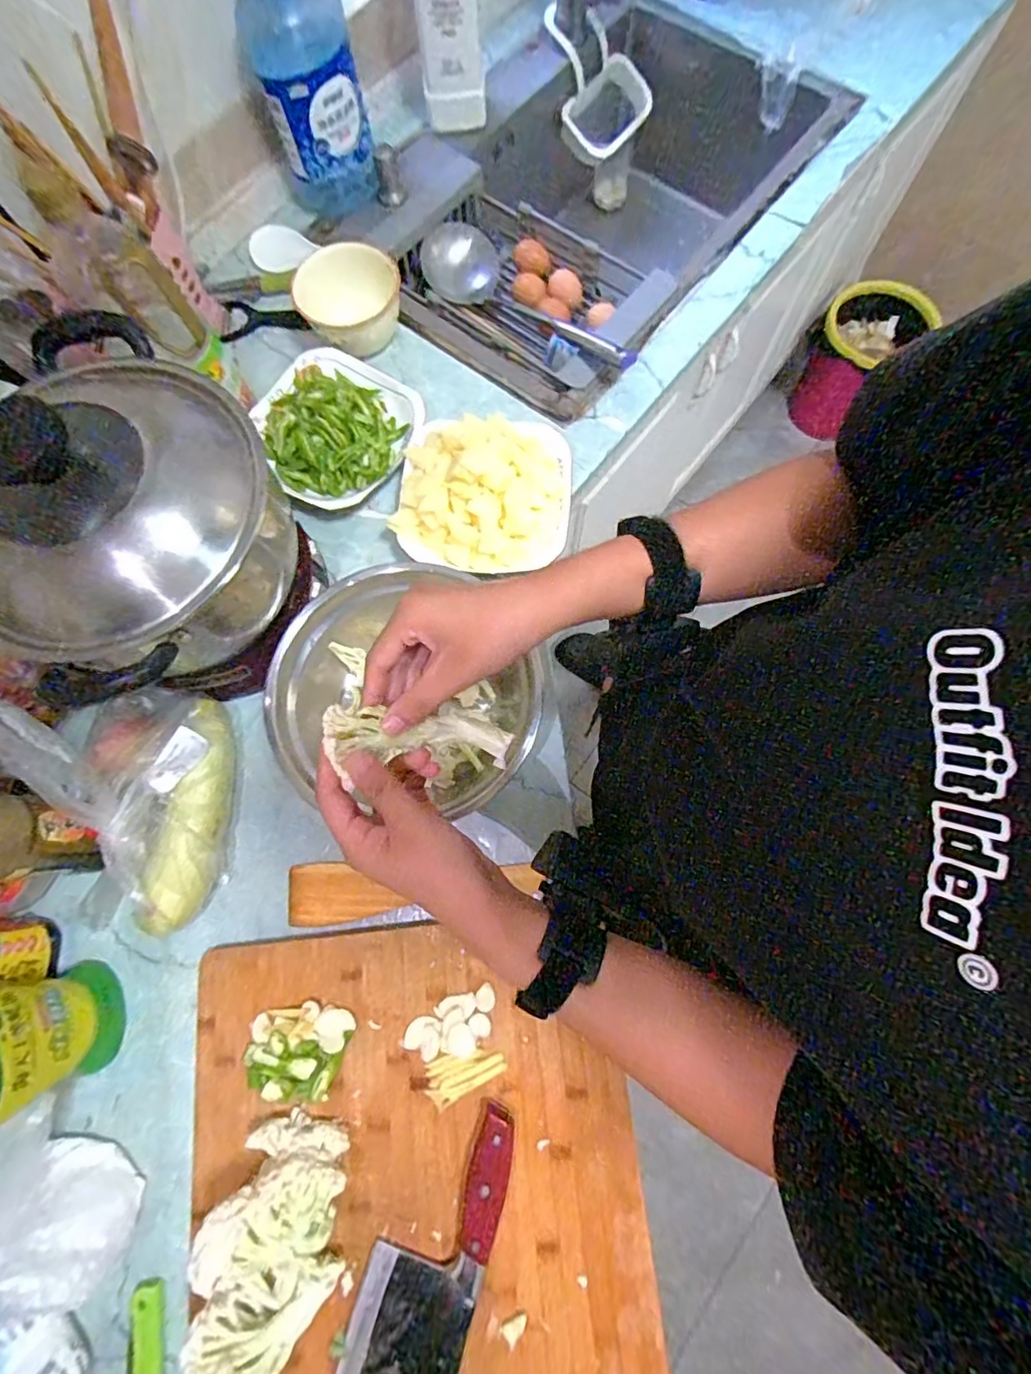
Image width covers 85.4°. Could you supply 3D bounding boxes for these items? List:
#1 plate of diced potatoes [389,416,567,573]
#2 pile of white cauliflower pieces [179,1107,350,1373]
[{"bbox_3d":[-0.034,-0.212,0.599,0.181,0.065,0.175,0,75,1],"label":"plate of diced potatoes"},{"bbox_3d":[-0.182,0.434,0.412,0.089,0.078,0.178,7,75,3],"label":"pile of white cauliflower pieces"}]

